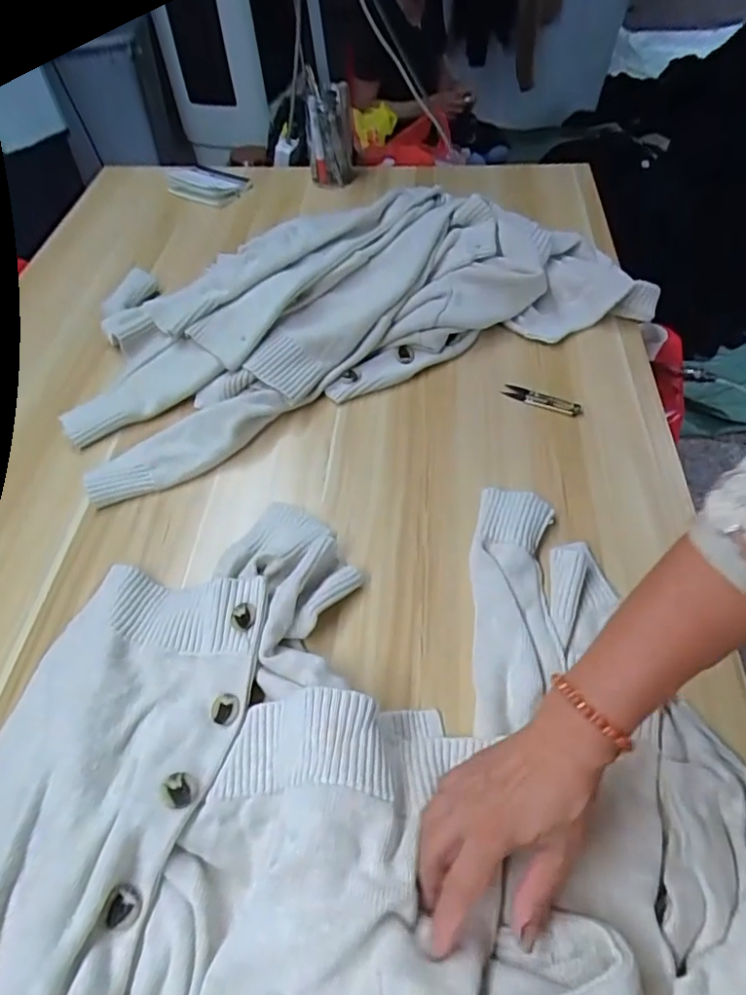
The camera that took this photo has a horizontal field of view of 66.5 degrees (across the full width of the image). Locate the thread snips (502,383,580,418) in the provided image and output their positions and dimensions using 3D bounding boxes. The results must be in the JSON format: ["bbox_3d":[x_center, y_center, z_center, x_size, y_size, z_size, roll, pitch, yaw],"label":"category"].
[{"bbox_3d":[0.218,-0.128,0.731,0.101,0.009,0.021,24,58,18],"label":"thread snips"}]

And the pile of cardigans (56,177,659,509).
[{"bbox_3d":[-0.038,-0.297,0.809,0.800,0.107,0.385,-21,56,-13],"label":"pile of cardigans"}]

